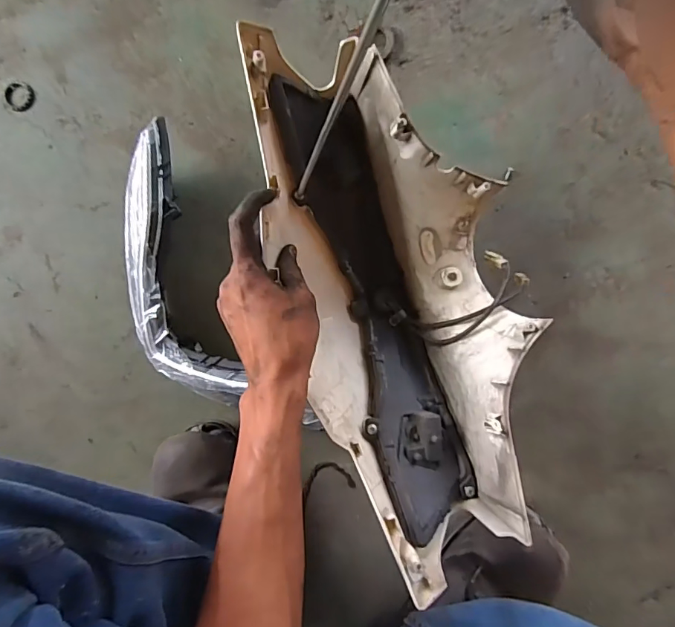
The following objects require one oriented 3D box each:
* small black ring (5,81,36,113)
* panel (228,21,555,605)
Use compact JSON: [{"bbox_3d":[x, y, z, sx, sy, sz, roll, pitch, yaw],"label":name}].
[{"bbox_3d":[-0.397,-0.271,0.571,0.038,0.004,0.036,0,90,3],"label":"small black ring"},{"bbox_3d":[0.059,-0.018,0.421,0.193,0.170,0.416,-17,86,3],"label":"panel"}]

